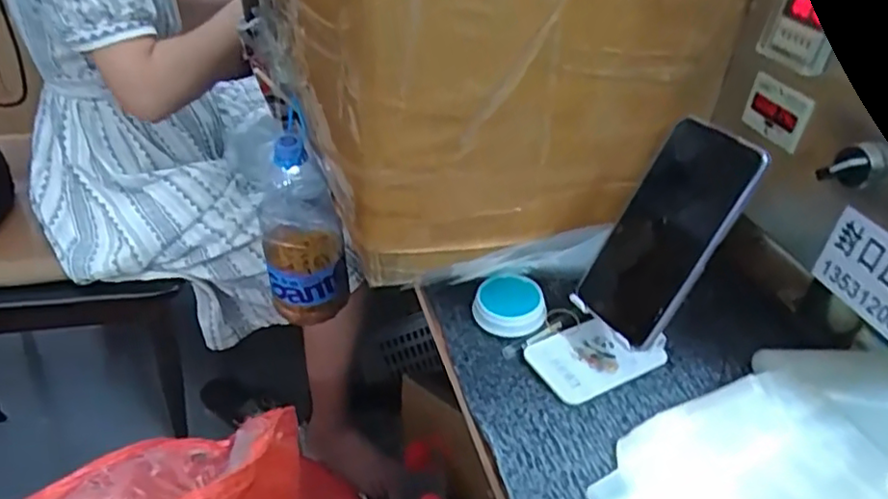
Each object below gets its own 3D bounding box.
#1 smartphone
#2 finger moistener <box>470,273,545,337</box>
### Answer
[{"bbox_3d":[0.158,-0.012,0.457,0.006,0.160,0.070,7,29,-43],"label":"smartphone"},{"bbox_3d":[0.057,0.049,0.547,0.060,0.030,0.052,7,37,5],"label":"finger moistener"}]

